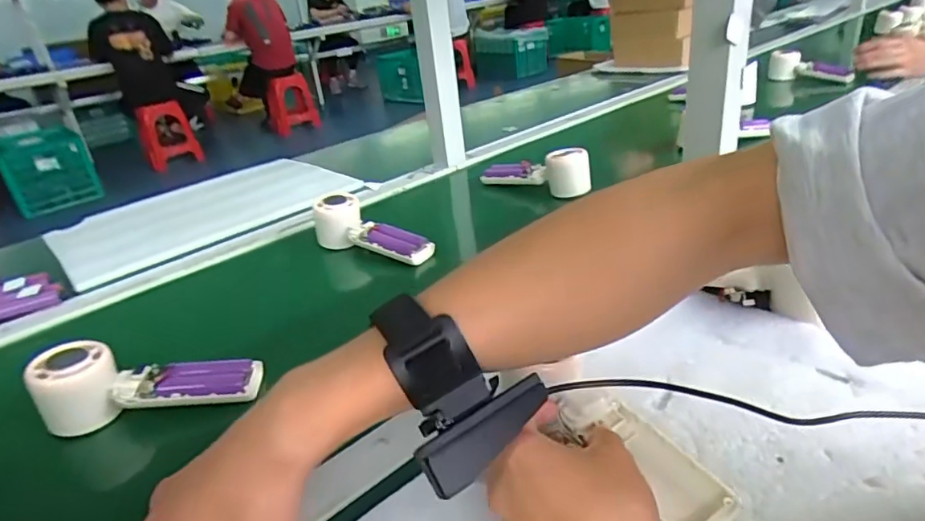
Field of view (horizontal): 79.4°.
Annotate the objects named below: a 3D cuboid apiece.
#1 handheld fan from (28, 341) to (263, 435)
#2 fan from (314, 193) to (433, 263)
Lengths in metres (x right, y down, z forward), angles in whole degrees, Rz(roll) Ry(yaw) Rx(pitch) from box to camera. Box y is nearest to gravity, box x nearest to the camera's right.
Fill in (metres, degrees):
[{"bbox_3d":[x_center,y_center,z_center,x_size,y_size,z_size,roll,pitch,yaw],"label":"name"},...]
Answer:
[{"bbox_3d":[-0.252,0.089,0.450,0.159,0.052,0.047,-10,28,-6],"label":"handheld fan"},{"bbox_3d":[-0.111,-0.037,0.682,0.162,0.072,0.040,10,33,30],"label":"fan"}]

